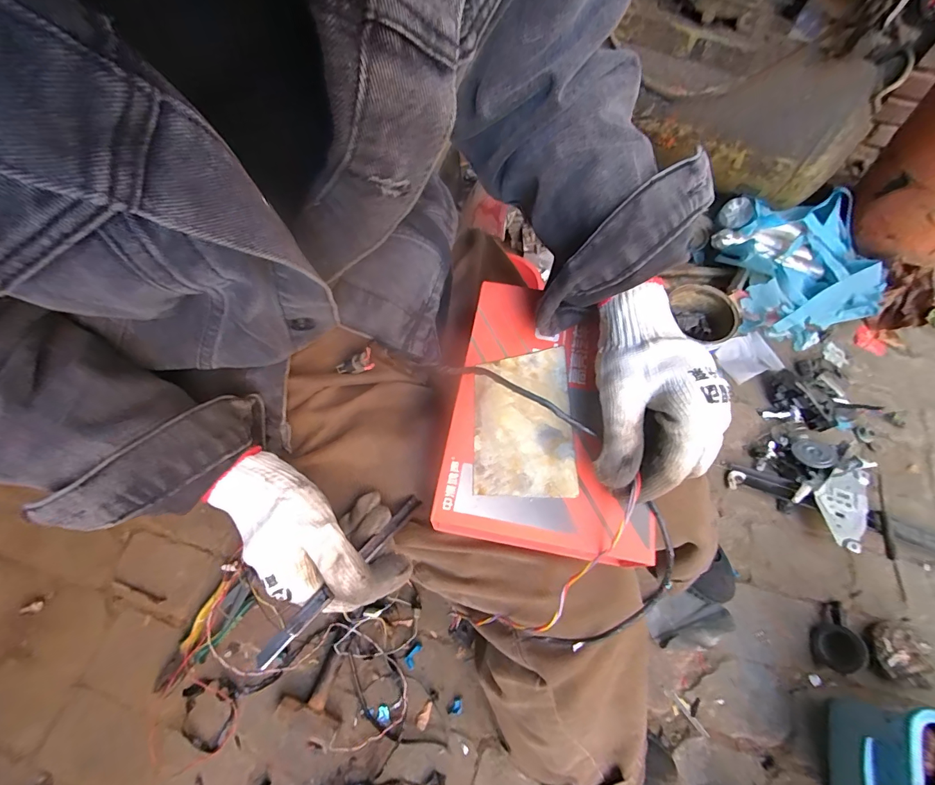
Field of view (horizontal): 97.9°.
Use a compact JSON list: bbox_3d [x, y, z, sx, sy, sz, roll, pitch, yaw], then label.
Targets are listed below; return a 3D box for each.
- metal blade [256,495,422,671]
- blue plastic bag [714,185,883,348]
[{"bbox_3d":[-0.086,0.130,0.299,0.011,0.006,0.148,35,48,17],"label":"metal blade"},{"bbox_3d":[0.782,-0.292,0.950,0.333,0.166,0.315,-16,65,-6],"label":"blue plastic bag"}]

